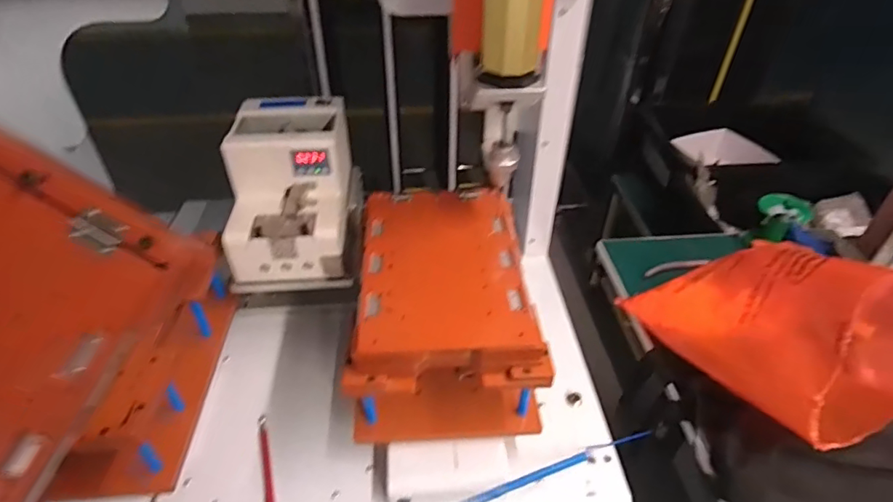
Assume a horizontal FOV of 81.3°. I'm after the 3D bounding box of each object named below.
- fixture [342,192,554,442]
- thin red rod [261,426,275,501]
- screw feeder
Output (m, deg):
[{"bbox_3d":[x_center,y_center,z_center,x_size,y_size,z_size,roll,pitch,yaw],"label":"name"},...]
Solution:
[{"bbox_3d":[-0.004,0.064,0.581,0.175,0.140,0.240,-2,40,-3],"label":"fixture"},{"bbox_3d":[-0.183,0.233,0.535,0.011,0.005,0.118,-11,42,-13],"label":"thin red rod"},{"bbox_3d":[-0.185,-0.073,0.652,0.147,0.160,0.198,-3,40,-4],"label":"screw feeder"}]

